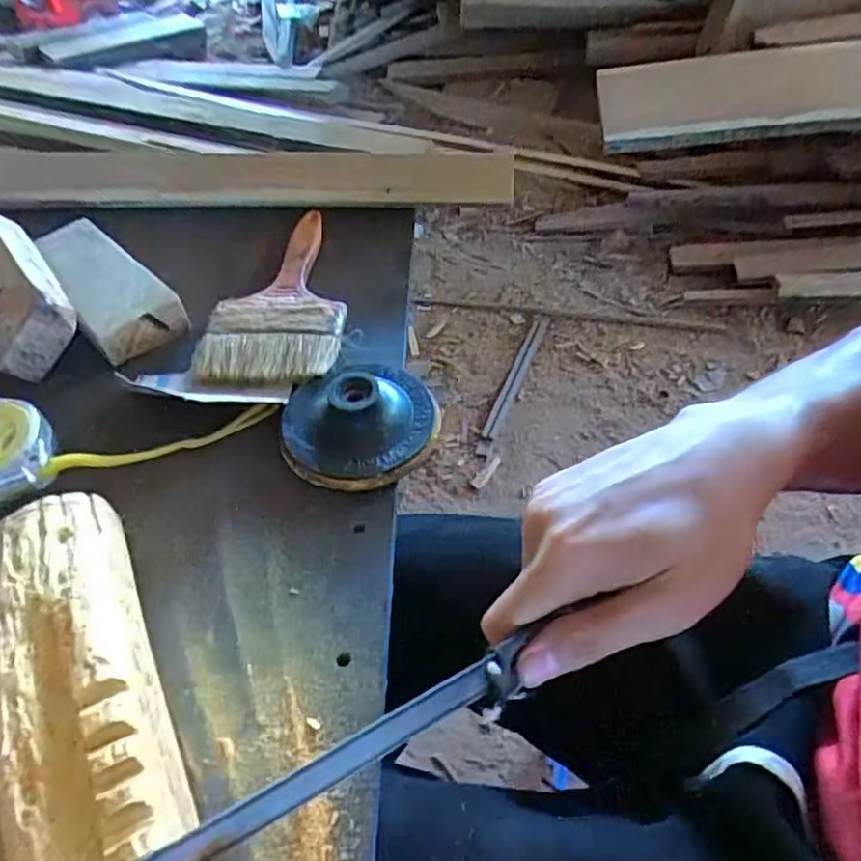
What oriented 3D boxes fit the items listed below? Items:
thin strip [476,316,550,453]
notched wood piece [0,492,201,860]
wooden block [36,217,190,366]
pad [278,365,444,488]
[{"bbox_3d":[0.190,-0.117,1.467,0.034,0.010,0.435,16,53,17],"label":"thin strip"},{"bbox_3d":[-0.137,0.113,0.264,0.055,0.041,0.207,-23,49,-15],"label":"notched wood piece"},{"bbox_3d":[-0.228,-0.099,0.462,0.057,0.034,0.134,-36,56,-24],"label":"wooden block"},{"bbox_3d":[-0.040,-0.010,0.373,0.088,0.026,0.082,-9,50,-4],"label":"pad"}]

